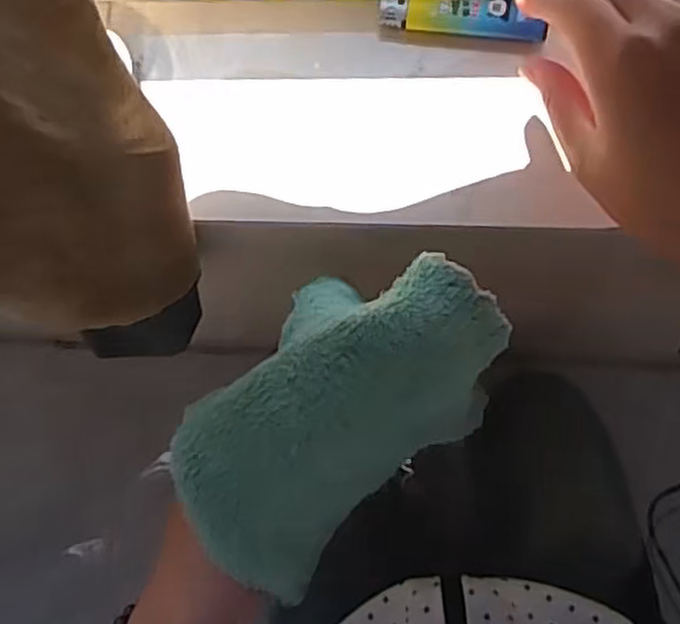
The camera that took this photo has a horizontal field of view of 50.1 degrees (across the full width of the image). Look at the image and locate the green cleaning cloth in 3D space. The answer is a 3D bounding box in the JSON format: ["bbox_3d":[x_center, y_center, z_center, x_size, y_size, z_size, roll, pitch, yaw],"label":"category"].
[{"bbox_3d":[0.003,0.037,0.287,0.138,0.056,0.078,-43,81,-1],"label":"green cleaning cloth"}]

